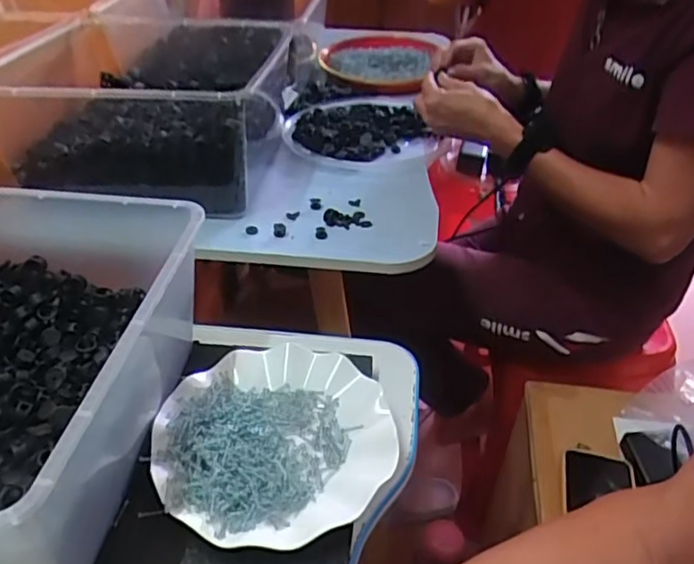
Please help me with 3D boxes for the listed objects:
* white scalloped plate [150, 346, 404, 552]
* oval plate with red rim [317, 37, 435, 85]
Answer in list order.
[{"bbox_3d":[-0.057,0.121,0.477,0.177,0.031,0.177,-3,39,-4],"label":"white scalloped plate"},{"bbox_3d":[0.060,-0.399,1.060,0.183,0.024,0.269,9,40,11],"label":"oval plate with red rim"}]

